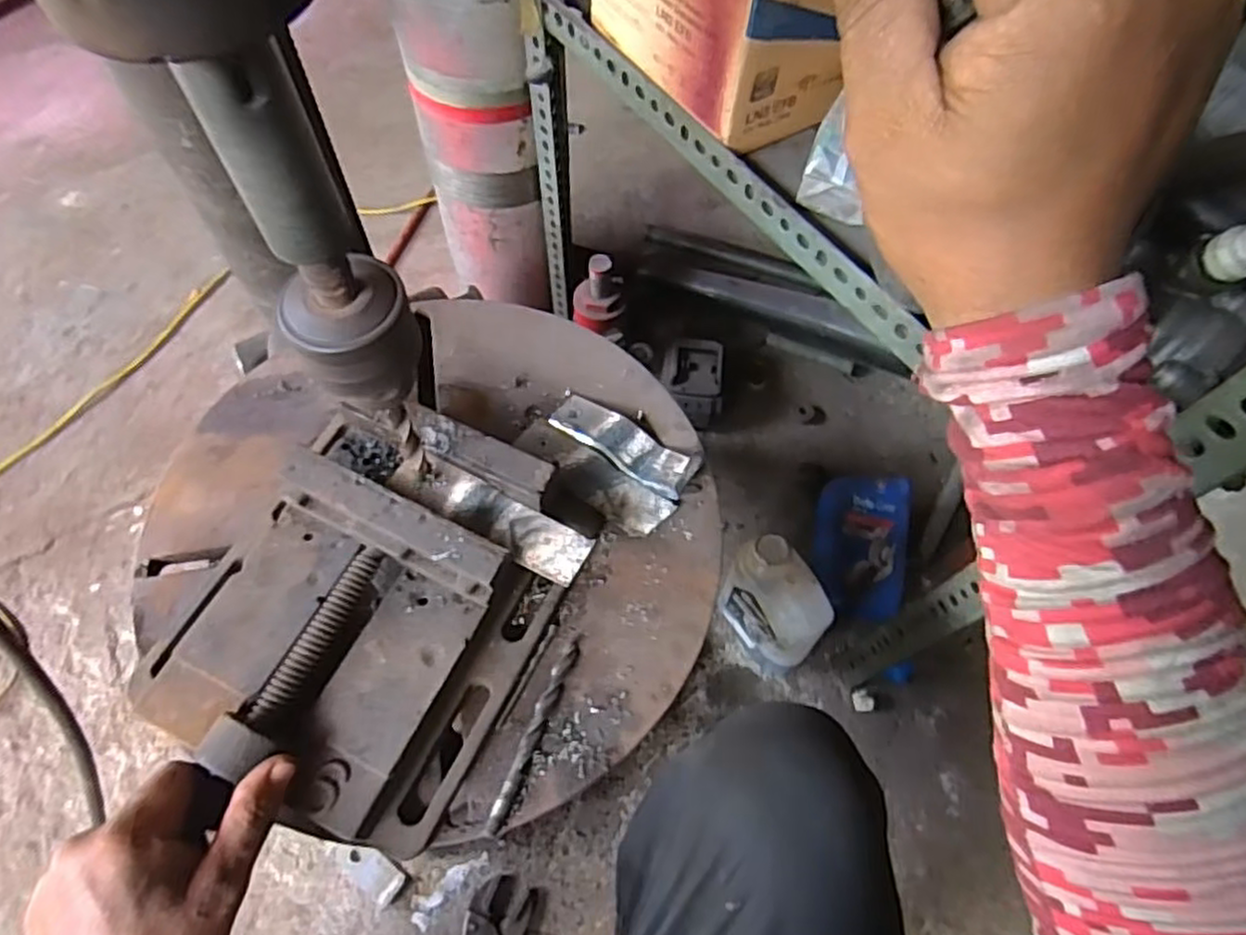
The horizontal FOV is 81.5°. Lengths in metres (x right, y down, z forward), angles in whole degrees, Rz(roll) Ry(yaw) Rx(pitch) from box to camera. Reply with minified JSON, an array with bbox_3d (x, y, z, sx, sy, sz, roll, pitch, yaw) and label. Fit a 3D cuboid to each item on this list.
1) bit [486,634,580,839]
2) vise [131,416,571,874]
[{"bbox_3d":[-0.053,0.155,0.427,0.011,0.009,0.116,22,63,8],"label":"bit"},{"bbox_3d":[-0.157,0.077,0.442,0.209,0.075,0.227,24,67,13],"label":"vise"}]

